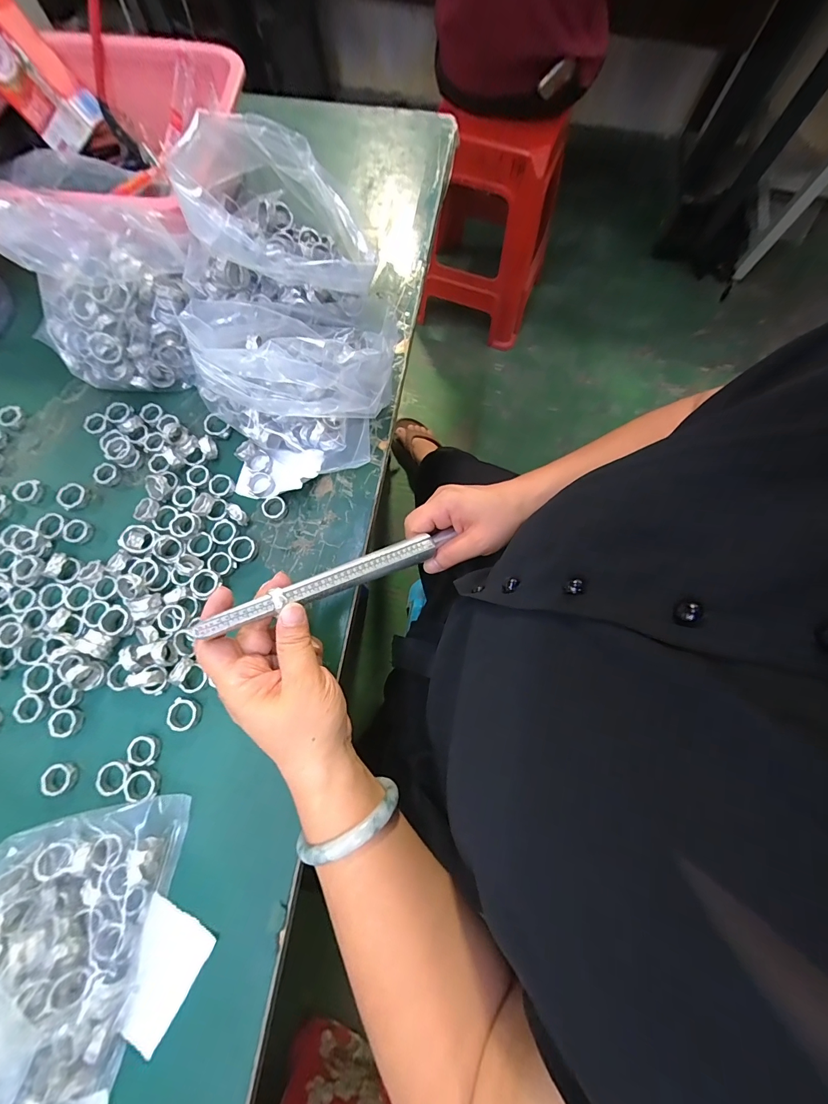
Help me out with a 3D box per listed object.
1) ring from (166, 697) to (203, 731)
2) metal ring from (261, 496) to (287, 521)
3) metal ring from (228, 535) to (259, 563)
[{"bbox_3d":[-0.176,0.125,0.289,0.024,0.006,0.022,0,75,0],"label":"ring"},{"bbox_3d":[-0.123,-0.038,0.332,0.020,0.009,0.019,0,75,0],"label":"metal ring"},{"bbox_3d":[-0.147,-0.003,0.323,0.022,0.007,0.023,0,75,0],"label":"metal ring"}]

